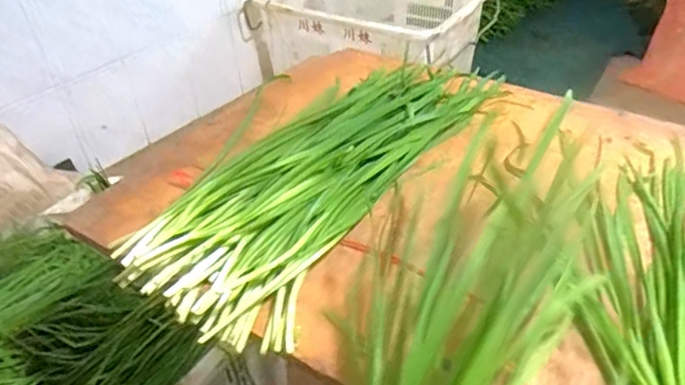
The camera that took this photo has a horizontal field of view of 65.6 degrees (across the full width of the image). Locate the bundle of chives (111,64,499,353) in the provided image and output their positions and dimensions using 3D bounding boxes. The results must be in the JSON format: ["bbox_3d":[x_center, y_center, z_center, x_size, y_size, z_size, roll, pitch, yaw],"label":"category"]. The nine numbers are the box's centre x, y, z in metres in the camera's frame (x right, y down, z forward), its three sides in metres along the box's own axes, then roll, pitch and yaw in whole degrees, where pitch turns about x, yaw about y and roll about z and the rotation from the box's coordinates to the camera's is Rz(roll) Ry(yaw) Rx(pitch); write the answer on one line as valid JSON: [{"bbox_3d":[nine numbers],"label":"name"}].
[{"bbox_3d":[-0.012,-0.039,0.542,0.188,0.036,0.440,21,47,25],"label":"bundle of chives"}]

